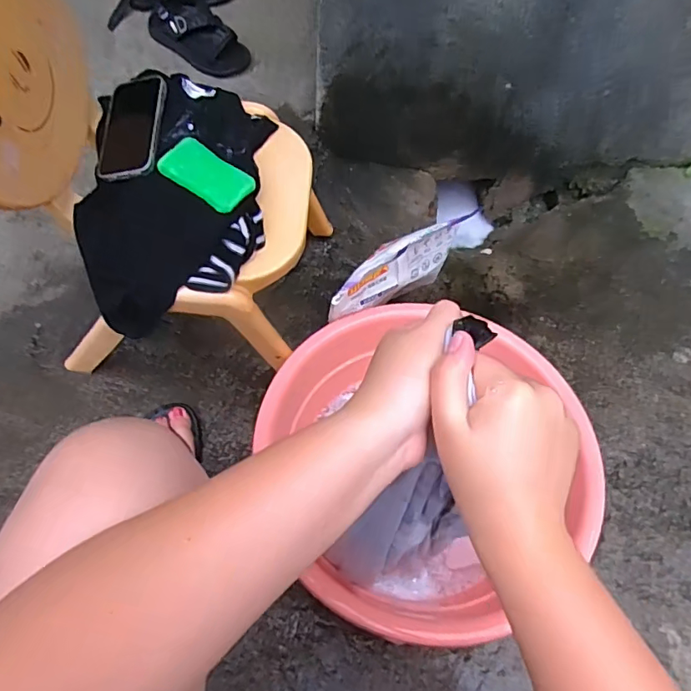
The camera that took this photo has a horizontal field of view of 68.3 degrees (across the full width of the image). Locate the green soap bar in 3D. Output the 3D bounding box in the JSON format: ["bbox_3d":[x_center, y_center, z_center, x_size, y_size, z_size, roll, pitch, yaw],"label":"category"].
[{"bbox_3d":[-0.162,-0.200,0.597,0.098,0.016,0.058,36,73,-8],"label":"green soap bar"}]

